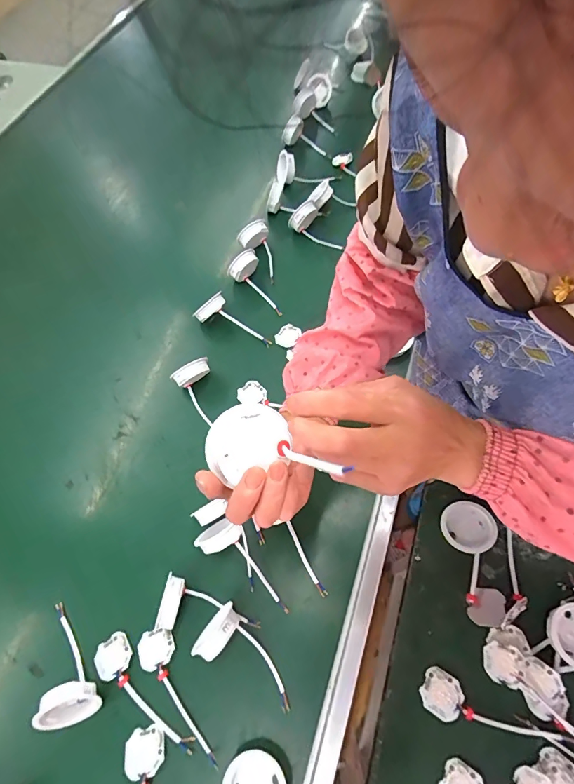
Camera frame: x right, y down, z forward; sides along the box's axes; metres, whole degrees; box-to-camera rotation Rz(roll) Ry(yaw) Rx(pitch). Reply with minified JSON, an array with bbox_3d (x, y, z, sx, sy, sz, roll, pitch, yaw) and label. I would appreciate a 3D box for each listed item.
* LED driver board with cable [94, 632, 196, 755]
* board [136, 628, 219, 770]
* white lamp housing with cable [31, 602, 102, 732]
[{"bbox_3d":[-0.191,0.397,0.515,0.172,0.010,0.046,40,72,21],"label":"LED driver board with cable"},{"bbox_3d":[-0.143,0.392,0.508,0.048,0.005,0.172,-32,65,-12],"label":"board"},{"bbox_3d":[-0.286,0.349,0.514,0.065,0.052,0.142,-15,63,-4],"label":"white lamp housing with cable"}]

